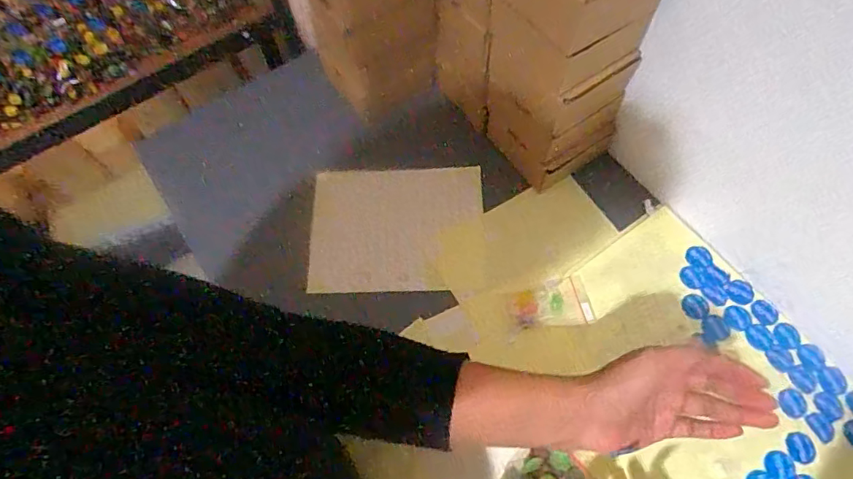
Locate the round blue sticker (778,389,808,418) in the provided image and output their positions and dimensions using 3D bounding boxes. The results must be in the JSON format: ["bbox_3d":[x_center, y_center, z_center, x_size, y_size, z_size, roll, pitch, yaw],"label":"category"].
[{"bbox_3d":[0.362,0.161,0.510,0.026,0.004,0.027,-1,67,2],"label":"round blue sticker"}]

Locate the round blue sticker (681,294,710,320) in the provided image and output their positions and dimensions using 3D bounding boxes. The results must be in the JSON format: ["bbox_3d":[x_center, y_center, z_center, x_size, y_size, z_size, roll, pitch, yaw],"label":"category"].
[{"bbox_3d":[0.289,0.072,0.557,0.029,0.004,0.028,-17,67,-4],"label":"round blue sticker"}]

